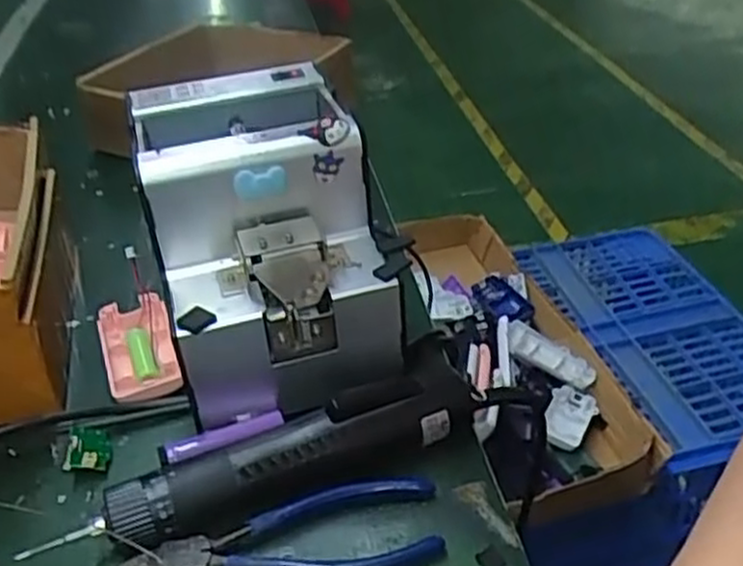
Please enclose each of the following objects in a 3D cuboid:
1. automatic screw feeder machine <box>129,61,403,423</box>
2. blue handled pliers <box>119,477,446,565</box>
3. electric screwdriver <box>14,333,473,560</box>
[{"bbox_3d":[-0.065,-0.027,0.477,0.126,0.152,0.166,-11,36,-12],"label":"automatic screw feeder machine"},{"bbox_3d":[-0.040,0.130,0.376,0.152,0.013,0.049,-12,36,-12],"label":"blue handled pliers"},{"bbox_3d":[-0.048,0.091,0.409,0.222,0.040,0.049,-16,37,-18],"label":"electric screwdriver"}]

